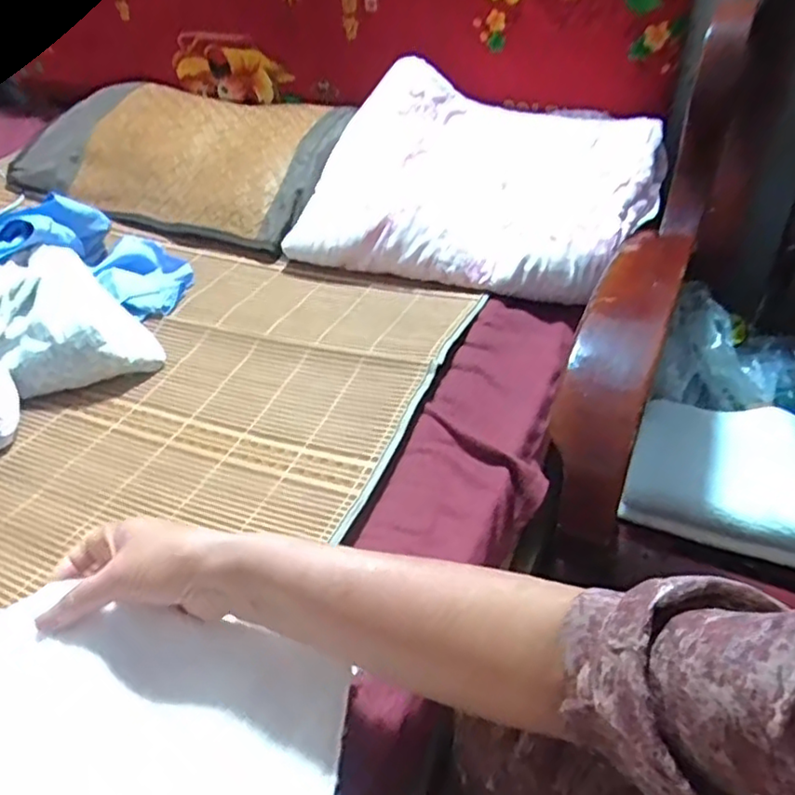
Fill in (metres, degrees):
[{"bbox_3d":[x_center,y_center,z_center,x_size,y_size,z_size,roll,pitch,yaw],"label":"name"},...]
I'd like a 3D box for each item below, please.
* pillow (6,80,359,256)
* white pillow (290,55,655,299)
[{"bbox_3d":[-0.360,-0.389,1.086,0.579,0.125,0.303,17,45,21],"label":"pillow"},{"bbox_3d":[0.117,-0.289,0.894,0.425,0.157,0.359,18,45,22],"label":"white pillow"}]

